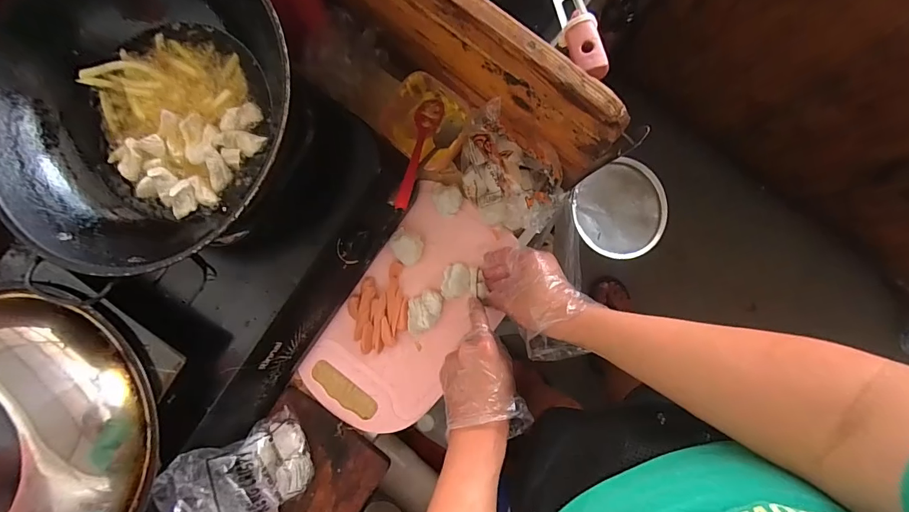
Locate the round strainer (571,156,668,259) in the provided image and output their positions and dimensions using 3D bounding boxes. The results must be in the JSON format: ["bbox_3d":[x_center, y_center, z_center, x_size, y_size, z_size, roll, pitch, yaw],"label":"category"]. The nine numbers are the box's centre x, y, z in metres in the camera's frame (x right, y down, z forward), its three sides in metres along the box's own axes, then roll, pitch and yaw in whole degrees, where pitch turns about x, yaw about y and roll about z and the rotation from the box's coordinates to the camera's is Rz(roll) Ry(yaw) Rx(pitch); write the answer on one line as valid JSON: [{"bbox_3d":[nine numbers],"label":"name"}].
[{"bbox_3d":[0.200,-0.055,0.501,0.111,0.022,0.106,-35,86,4],"label":"round strainer"}]

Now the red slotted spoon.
[{"bbox_3d":[-0.043,-0.132,0.515,0.035,0.010,0.193,5,54,5],"label":"red slotted spoon"}]

